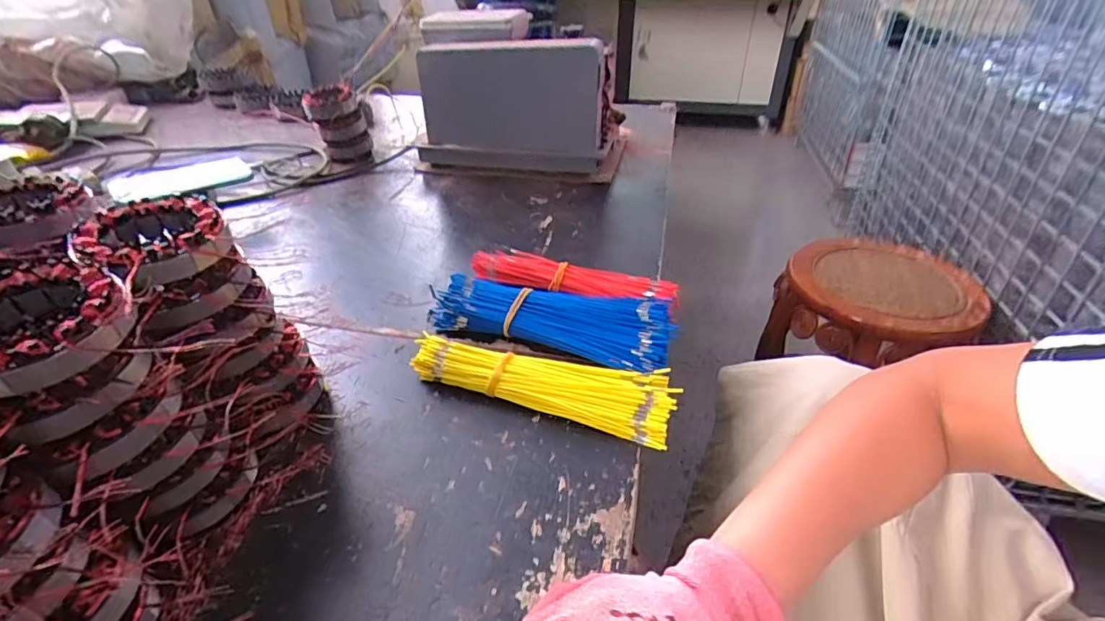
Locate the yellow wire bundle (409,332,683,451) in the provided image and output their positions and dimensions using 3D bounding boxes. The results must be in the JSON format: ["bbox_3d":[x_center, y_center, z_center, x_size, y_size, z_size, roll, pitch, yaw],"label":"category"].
[{"bbox_3d":[-0.009,0.063,0.488,0.239,0.034,0.068,13,37,18],"label":"yellow wire bundle"}]

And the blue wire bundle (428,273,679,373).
[{"bbox_3d":[-0.002,0.008,0.555,0.252,0.047,0.092,12,37,17],"label":"blue wire bundle"}]

